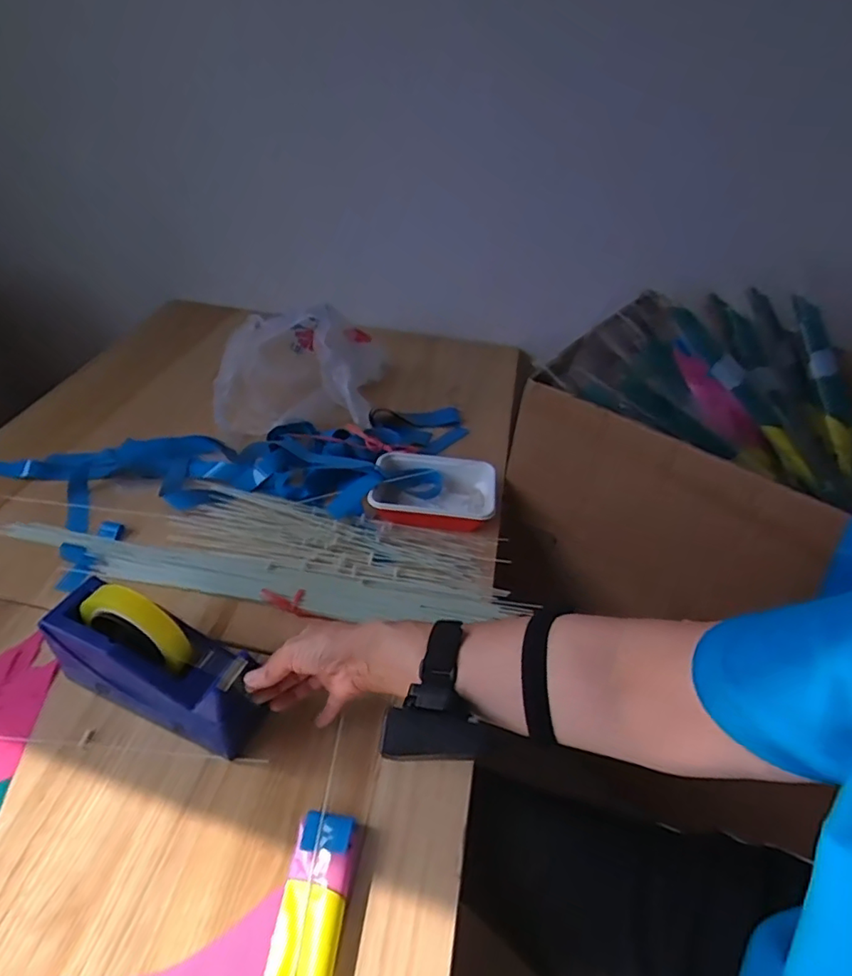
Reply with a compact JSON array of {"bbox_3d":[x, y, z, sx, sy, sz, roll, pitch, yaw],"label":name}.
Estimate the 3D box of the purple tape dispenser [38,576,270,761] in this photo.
[{"bbox_3d":[-0.249,0.161,0.518,0.205,0.120,0.065,18,43,15],"label":"purple tape dispenser"}]

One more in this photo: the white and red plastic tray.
[{"bbox_3d":[0.012,0.004,0.781,0.171,0.039,0.121,7,41,3],"label":"white and red plastic tray"}]

